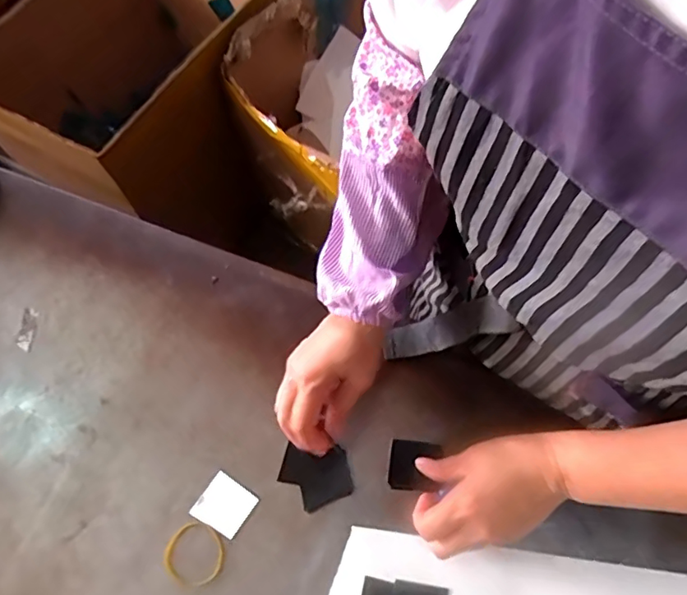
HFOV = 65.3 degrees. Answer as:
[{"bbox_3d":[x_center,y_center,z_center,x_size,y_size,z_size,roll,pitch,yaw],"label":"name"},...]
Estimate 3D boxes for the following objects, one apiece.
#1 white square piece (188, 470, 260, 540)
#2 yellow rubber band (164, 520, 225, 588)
[{"bbox_3d":[-0.106,0.185,0.477,0.046,0.004,0.043,32,71,15],"label":"white square piece"},{"bbox_3d":[-0.129,0.222,0.462,0.049,0.004,0.051,-1,66,2],"label":"yellow rubber band"}]

